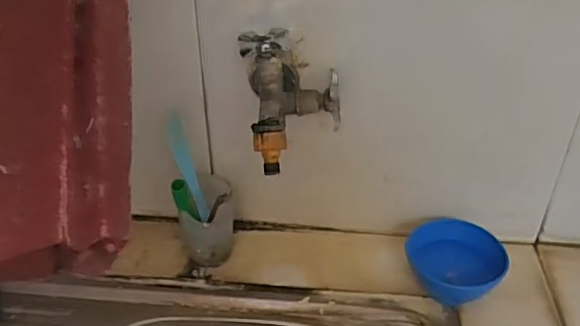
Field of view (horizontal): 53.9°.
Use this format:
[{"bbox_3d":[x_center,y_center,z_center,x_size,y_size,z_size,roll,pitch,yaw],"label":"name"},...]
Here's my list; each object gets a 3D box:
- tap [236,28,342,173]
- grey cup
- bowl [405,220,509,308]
[{"bbox_3d":[0.003,-0.066,0.557,0.097,0.101,0.103,-3,37,-3],"label":"tap"},{"bbox_3d":[-0.095,0.068,0.671,0.060,0.097,0.077,-6,36,-8],"label":"grey cup"},{"bbox_3d":[0.179,0.113,0.624,0.103,0.067,0.081,16,38,21],"label":"bowl"}]

